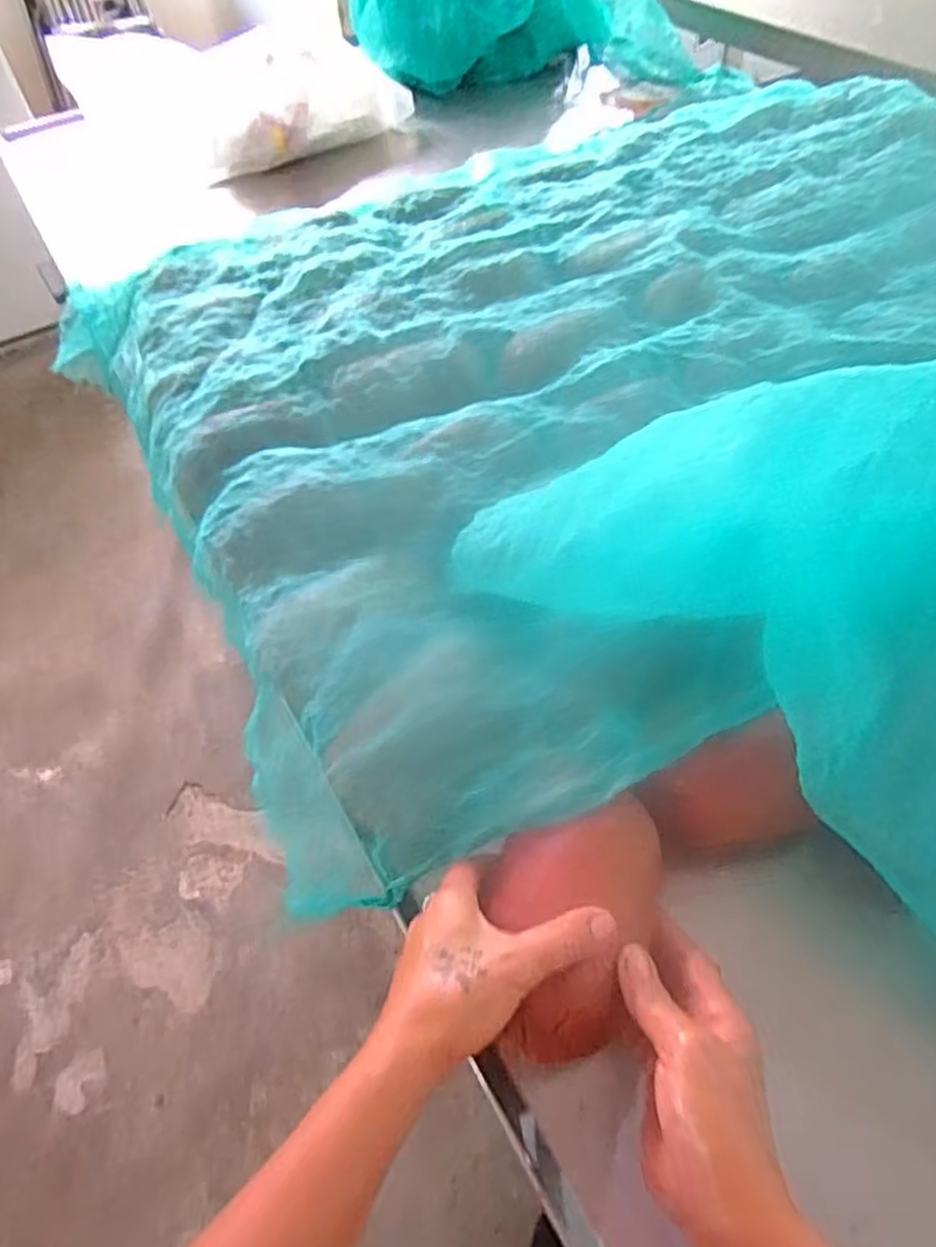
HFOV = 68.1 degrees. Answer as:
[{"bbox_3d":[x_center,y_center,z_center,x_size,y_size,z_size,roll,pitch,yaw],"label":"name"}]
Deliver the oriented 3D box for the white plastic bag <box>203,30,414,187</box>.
[{"bbox_3d":[-0.272,-0.818,1.090,0.377,0.139,0.175,-32,60,-18],"label":"white plastic bag"}]

